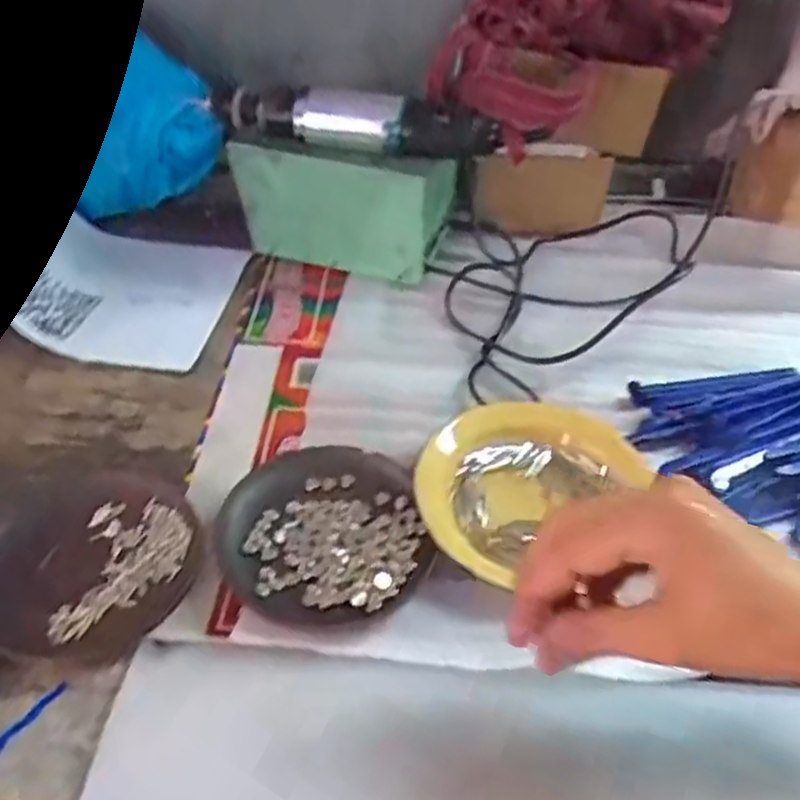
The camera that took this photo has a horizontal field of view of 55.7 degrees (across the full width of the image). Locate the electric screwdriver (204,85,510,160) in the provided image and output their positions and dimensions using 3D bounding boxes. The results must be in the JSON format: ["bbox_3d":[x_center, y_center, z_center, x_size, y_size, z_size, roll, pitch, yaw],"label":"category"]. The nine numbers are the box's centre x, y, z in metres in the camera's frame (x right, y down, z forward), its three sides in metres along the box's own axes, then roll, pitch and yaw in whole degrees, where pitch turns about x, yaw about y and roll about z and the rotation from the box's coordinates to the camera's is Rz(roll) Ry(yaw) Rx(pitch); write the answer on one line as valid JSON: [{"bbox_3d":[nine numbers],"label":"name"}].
[{"bbox_3d":[-0.031,-0.200,0.536,0.198,0.045,0.050,15,45,15],"label":"electric screwdriver"}]

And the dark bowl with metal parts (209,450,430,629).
[{"bbox_3d":[-0.043,0.072,0.414,0.108,0.016,0.110,0,43,0],"label":"dark bowl with metal parts"}]

